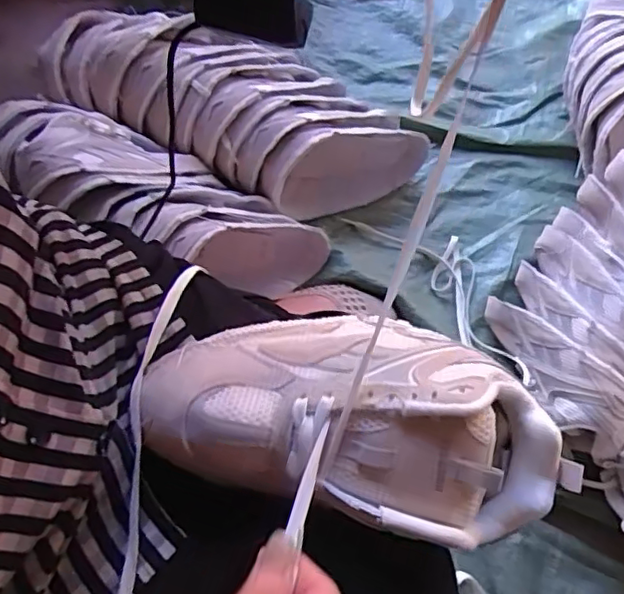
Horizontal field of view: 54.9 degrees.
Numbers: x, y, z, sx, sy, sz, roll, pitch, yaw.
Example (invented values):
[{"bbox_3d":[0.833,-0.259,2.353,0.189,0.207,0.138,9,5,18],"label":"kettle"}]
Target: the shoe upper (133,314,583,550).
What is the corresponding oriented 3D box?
[{"bbox_3d":[0.021,0.071,0.370,0.251,0.072,0.120,9,71,9],"label":"shoe upper"}]

